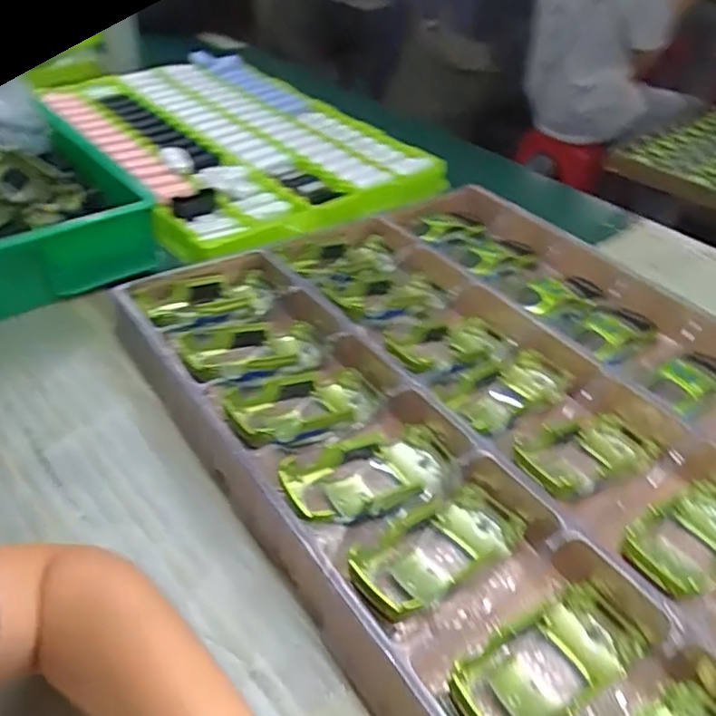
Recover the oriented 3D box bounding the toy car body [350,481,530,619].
[{"bbox_3d":[0.052,0.131,0.411,0.134,0.045,0.059,-12,40,-44],"label":"toy car body"}]

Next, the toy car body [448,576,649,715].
[{"bbox_3d":[0.107,0.177,0.359,0.135,0.037,0.052,-9,40,-39],"label":"toy car body"}]

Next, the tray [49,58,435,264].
[{"bbox_3d":[-0.192,-0.324,0.911,0.393,0.053,0.612,-23,48,-30],"label":"tray"}]

